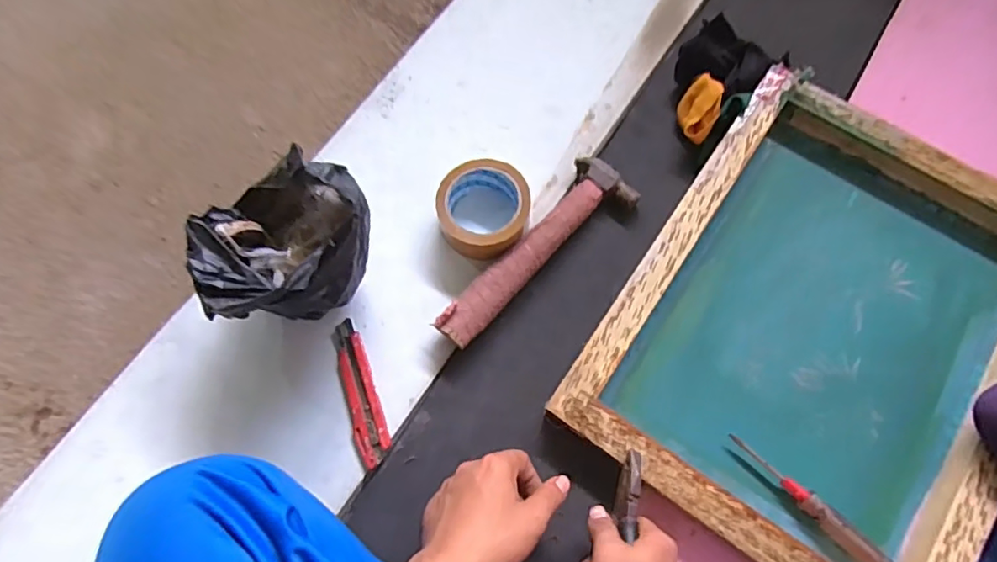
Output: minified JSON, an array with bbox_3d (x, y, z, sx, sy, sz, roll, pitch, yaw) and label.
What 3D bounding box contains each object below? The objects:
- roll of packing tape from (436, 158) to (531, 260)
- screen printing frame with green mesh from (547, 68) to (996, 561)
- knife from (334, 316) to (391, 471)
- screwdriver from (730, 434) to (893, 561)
[{"bbox_3d":[-0.016,-0.075,0.628,0.097,0.048,0.107,5,73,3],"label":"roll of packing tape"},{"bbox_3d":[0.332,0.035,0.576,0.367,0.051,0.491,33,77,11],"label":"screen printing frame with green mesh"},{"bbox_3d":[-0.143,0.113,0.585,0.034,0.008,0.150,-18,74,-4],"label":"knife"},{"bbox_3d":[0.289,0.207,0.532,0.165,0.022,0.021,41,78,18],"label":"screwdriver"}]

